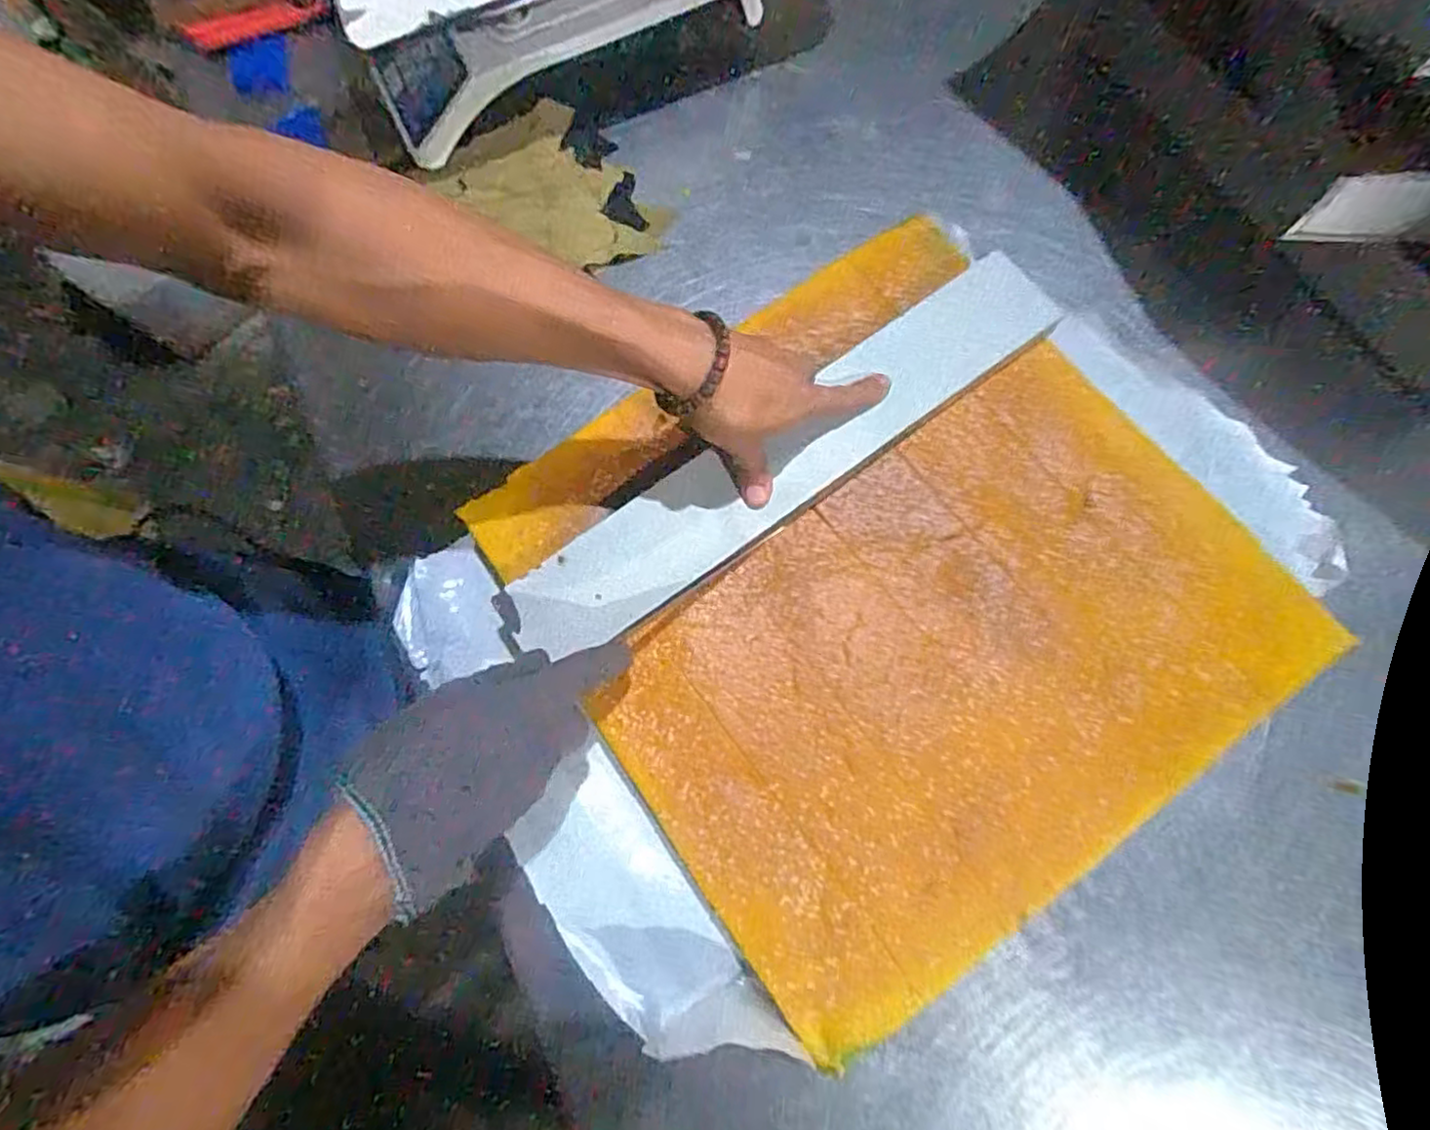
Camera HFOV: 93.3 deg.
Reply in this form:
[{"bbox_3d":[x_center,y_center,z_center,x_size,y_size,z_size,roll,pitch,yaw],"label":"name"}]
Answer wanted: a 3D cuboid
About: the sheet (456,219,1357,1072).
[{"bbox_3d":[0.116,0.009,0.465,0.436,0.013,0.430,-35,76,-7],"label":"sheet"}]

